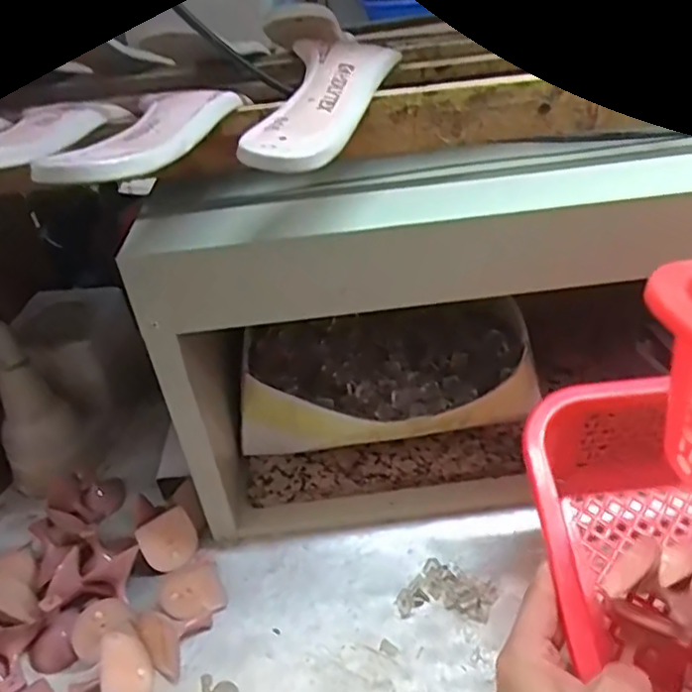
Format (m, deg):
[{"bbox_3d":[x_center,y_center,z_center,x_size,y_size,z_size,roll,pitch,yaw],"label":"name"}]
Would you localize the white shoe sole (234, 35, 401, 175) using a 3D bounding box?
[{"bbox_3d":[-0.012,-0.149,0.366,0.067,0.034,0.156,2,37,11],"label":"white shoe sole"}]

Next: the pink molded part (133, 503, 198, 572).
[{"bbox_3d":[-0.152,0.165,0.520,0.045,0.049,0.012,-23,6,-21],"label":"pink molded part"}]

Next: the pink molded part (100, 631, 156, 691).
[{"bbox_3d":[-0.156,0.231,0.439,0.038,0.012,0.044,14,57,-31],"label":"pink molded part"}]

